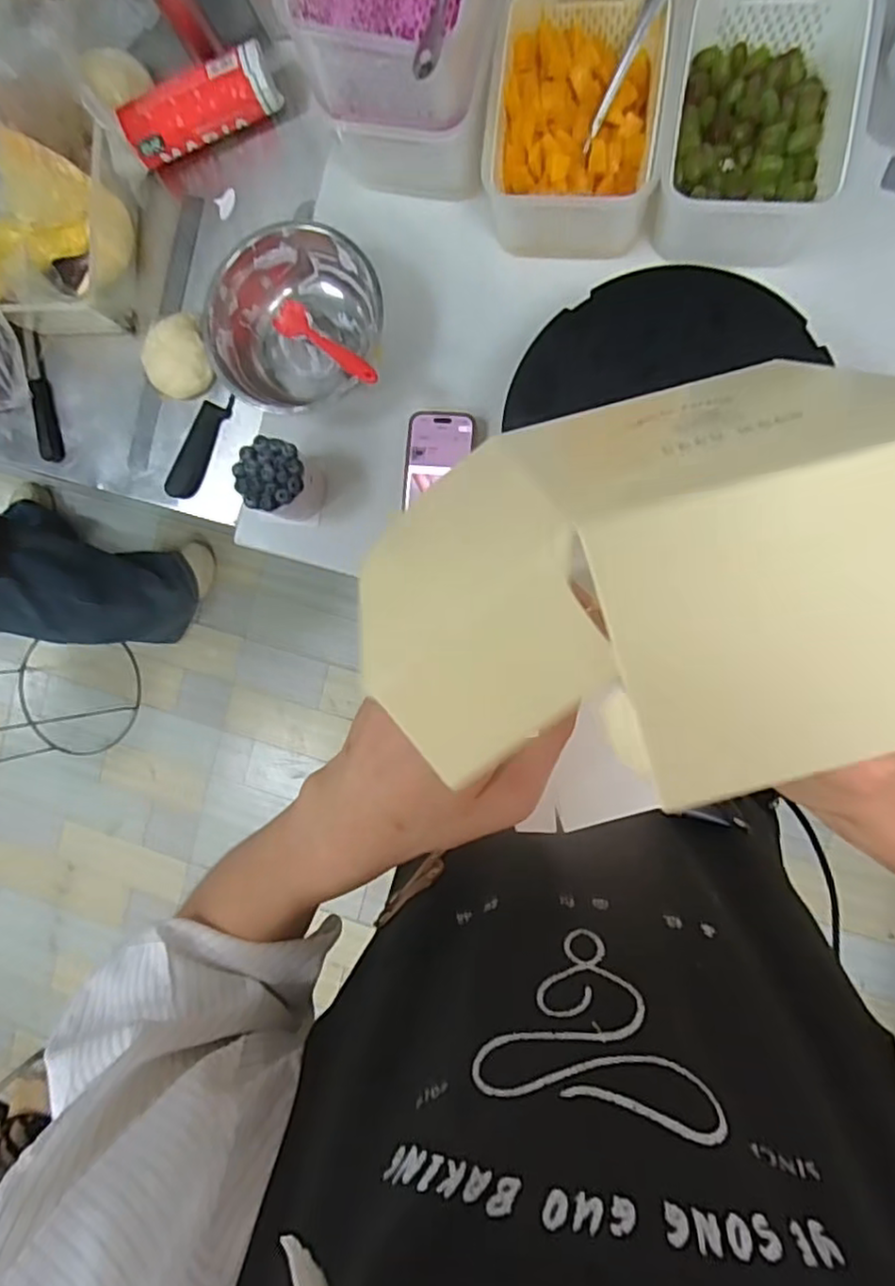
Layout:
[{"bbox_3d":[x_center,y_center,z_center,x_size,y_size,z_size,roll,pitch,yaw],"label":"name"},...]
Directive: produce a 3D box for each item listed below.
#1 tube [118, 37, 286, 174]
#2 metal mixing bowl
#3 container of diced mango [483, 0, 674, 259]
[{"bbox_3d":[-0.273,-0.596,0.717,0.170,0.049,0.056,-18,88,9],"label":"tube"},{"bbox_3d":[-0.165,-0.343,0.692,0.166,0.093,0.182,0,91,9],"label":"metal mixing bowl"},{"bbox_3d":[0.124,-0.509,0.634,0.160,0.084,0.210,5,92,9],"label":"container of diced mango"}]

